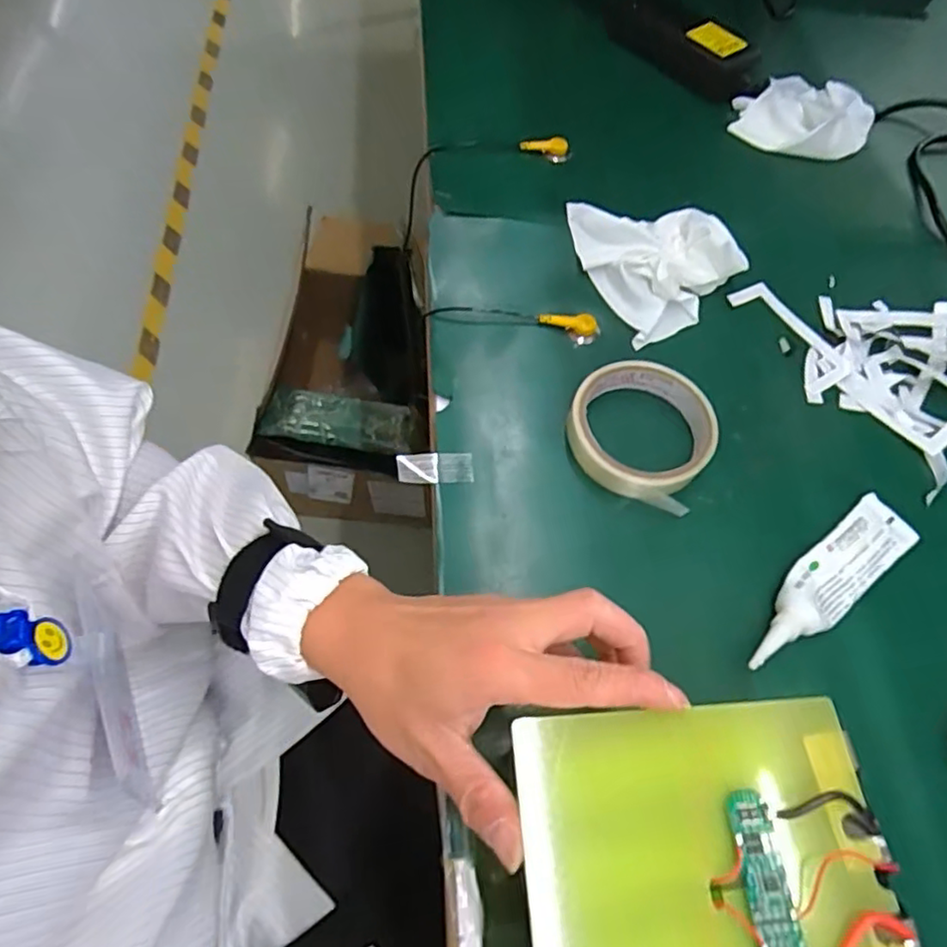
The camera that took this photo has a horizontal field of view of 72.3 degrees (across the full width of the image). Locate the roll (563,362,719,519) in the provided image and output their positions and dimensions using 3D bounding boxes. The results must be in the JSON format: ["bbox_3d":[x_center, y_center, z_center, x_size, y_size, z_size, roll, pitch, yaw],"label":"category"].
[{"bbox_3d":[0.109,-0.031,0.422,0.090,0.026,0.093,2,62,-3],"label":"roll"}]

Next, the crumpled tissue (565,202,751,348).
[{"bbox_3d":[0.133,-0.172,0.485,0.097,0.035,0.126,-26,67,-16],"label":"crumpled tissue"}]

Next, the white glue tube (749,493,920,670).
[{"bbox_3d":[0.211,0.064,0.383,0.152,0.020,0.038,-34,69,-19],"label":"white glue tube"}]

